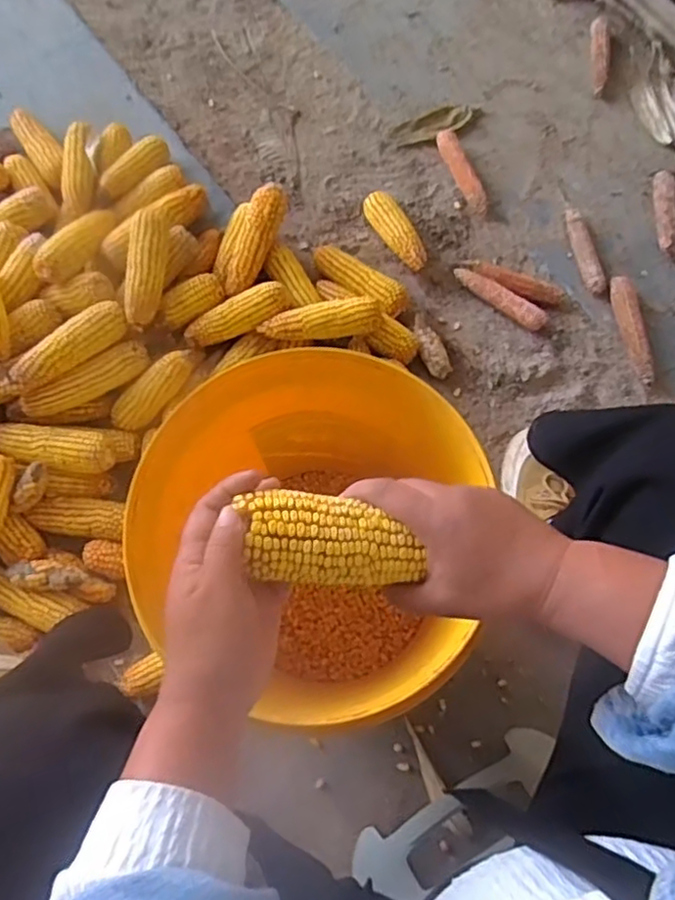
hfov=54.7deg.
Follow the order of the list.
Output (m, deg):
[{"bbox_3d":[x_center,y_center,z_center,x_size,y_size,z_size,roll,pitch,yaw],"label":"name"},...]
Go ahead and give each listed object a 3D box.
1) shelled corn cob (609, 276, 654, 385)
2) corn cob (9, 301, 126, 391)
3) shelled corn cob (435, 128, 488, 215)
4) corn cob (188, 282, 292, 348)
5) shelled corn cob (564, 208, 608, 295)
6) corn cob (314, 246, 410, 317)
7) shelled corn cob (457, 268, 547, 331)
[{"bbox_3d":[0.409,-0.171,0.912,0.034,0.029,0.164,-4,73,1],"label":"shelled corn cob"},{"bbox_3d":[-0.343,-0.132,0.828,0.163,0.042,0.051,-39,76,-11],"label":"corn cob"},{"bbox_3d":[0.193,-0.428,1.002,0.033,0.029,0.153,-24,74,-5],"label":"shelled corn cob"},{"bbox_3d":[-0.135,-0.181,0.875,0.147,0.039,0.052,-17,73,-5],"label":"corn cob"},{"bbox_3d":[0.363,-0.294,0.956,0.028,0.035,0.148,-9,73,-1],"label":"shelled corn cob"},{"bbox_3d":[0.030,-0.243,0.937,0.160,0.050,0.046,37,76,12],"label":"corn cob"},{"bbox_3d":[0.234,-0.221,0.939,0.150,0.025,0.028,39,78,12],"label":"shelled corn cob"}]

